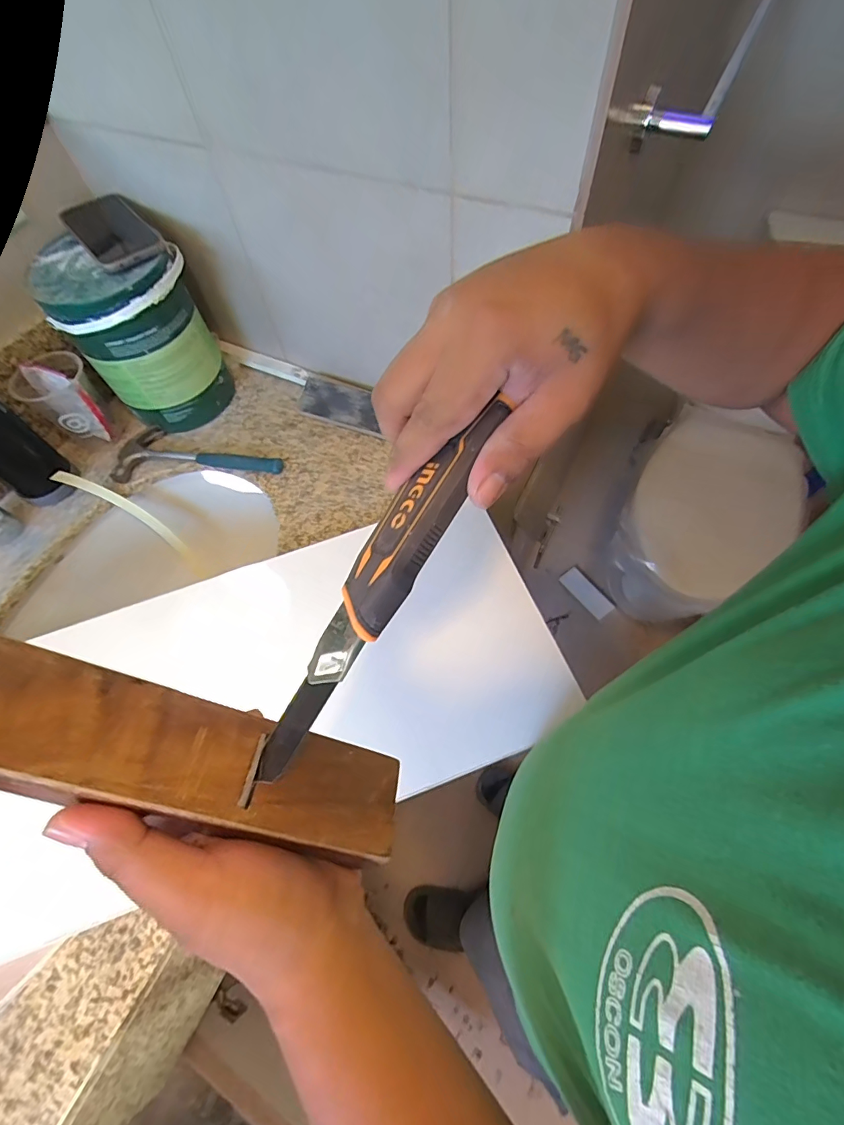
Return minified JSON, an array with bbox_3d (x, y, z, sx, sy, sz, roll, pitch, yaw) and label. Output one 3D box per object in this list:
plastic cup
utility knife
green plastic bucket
[{"bbox_3d":[-0.519,-0.240,0.681,0.087,0.119,0.090,-2,62,3],"label":"plastic cup"},{"bbox_3d":[-0.020,0.006,0.216,0.033,0.016,0.197,30,85,14],"label":"utility knife"},{"bbox_3d":[-0.390,-0.315,0.659,0.171,0.211,0.147,-13,62,-3],"label":"green plastic bucket"}]

